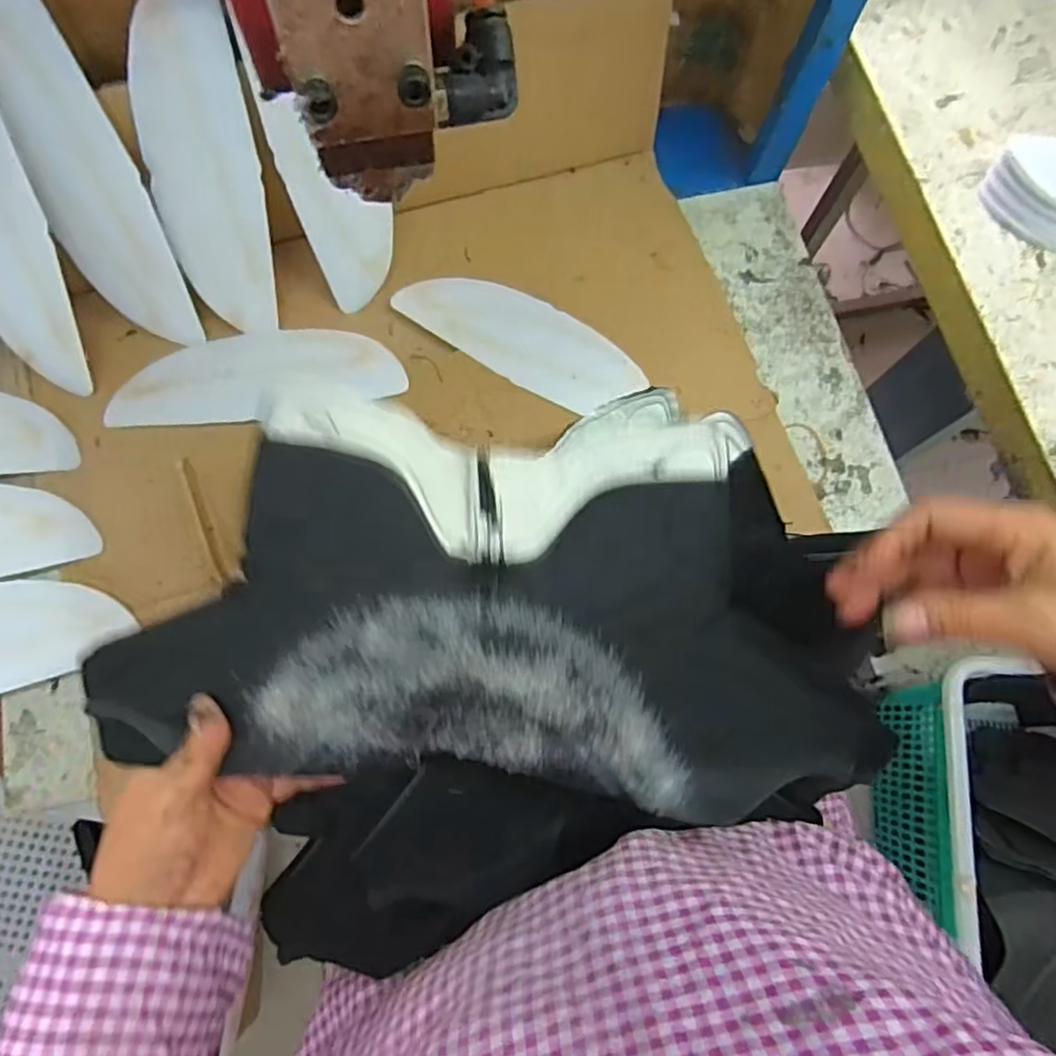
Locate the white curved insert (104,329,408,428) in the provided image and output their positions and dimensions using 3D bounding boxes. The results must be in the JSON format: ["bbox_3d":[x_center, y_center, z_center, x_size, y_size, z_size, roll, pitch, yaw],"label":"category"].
[{"bbox_3d":[-0.197,-0.115,0.482,0.207,0.027,0.074,-7,75,-4],"label":"white curved insert"}]

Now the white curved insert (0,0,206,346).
[{"bbox_3d":[-0.292,-0.224,0.441,0.066,0.213,0.015,-16,40,-6],"label":"white curved insert"}]

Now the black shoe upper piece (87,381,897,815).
[{"bbox_3d":[-0.007,0.035,0.360,0.382,0.062,0.201,7,75,0],"label":"black shoe upper piece"}]

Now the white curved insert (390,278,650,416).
[{"bbox_3d":[-0.007,-0.147,0.508,0.193,0.006,0.068,30,76,6],"label":"white curved insert"}]

